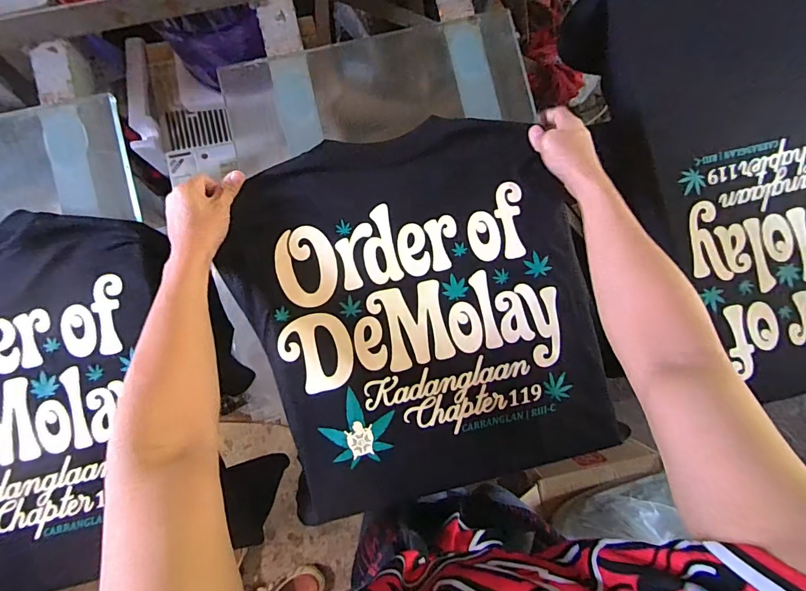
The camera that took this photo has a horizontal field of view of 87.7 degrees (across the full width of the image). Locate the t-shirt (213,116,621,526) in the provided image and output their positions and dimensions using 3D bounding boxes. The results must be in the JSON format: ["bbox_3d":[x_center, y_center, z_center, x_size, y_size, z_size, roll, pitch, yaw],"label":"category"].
[{"bbox_3d":[0.028,0.023,0.550,0.430,0.020,0.464,-17,91,-3],"label":"t-shirt"}]

